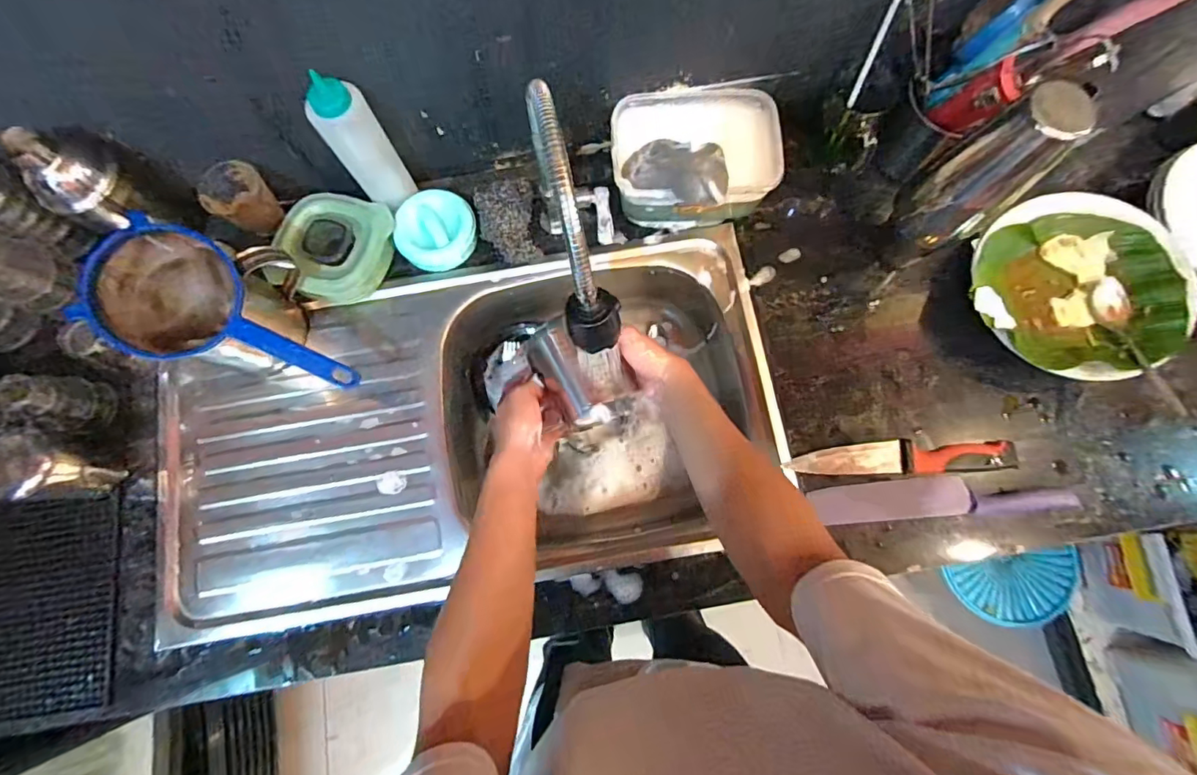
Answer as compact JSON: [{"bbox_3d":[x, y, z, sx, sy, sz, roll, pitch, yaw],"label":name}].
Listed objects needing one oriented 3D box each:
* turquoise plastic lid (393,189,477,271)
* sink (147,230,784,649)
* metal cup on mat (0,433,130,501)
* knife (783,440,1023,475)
[{"bbox_3d":[-0.209,-0.201,0.670,0.103,0.026,0.098,0,78,0],"label":"turquoise plastic lid"},{"bbox_3d":[-0.156,0.055,0.693,0.743,0.134,0.387,-10,78,-2],"label":"sink"},{"bbox_3d":[-0.606,0.090,0.584,0.081,0.100,0.070,1,78,1],"label":"metal cup on mat"},{"bbox_3d":[0.355,0.082,0.607,0.259,0.019,0.038,-3,78,0],"label":"knife"}]

